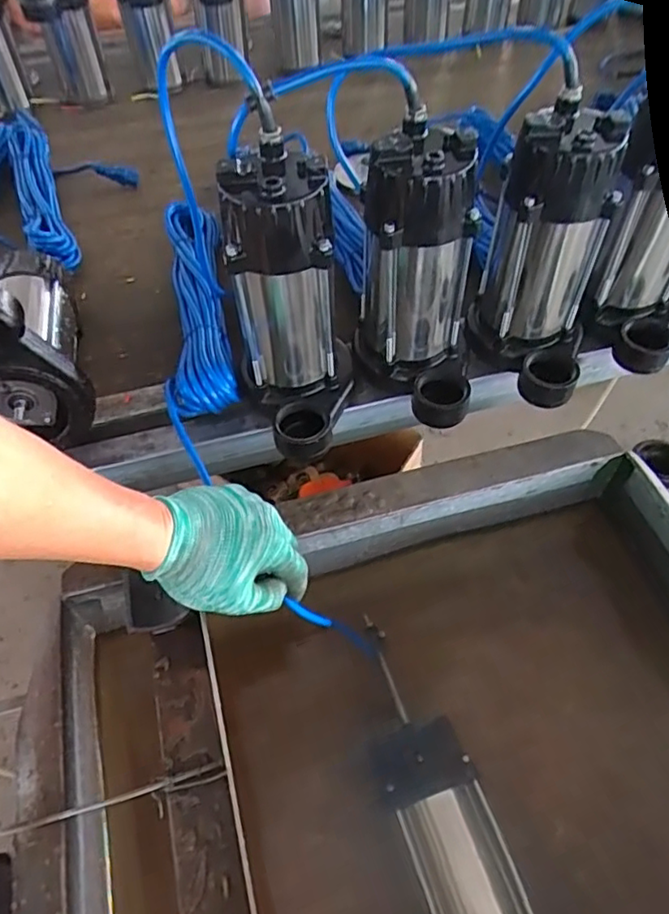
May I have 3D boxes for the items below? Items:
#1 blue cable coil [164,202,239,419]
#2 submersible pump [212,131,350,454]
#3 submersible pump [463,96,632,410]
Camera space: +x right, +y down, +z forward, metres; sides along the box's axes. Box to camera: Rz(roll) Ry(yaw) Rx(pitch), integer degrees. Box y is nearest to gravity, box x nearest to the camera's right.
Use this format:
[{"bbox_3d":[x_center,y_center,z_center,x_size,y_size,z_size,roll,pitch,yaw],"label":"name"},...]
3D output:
[{"bbox_3d":[-0.158,-0.184,0.688,0.062,0.073,0.320,-8,54,-6],"label":"blue cable coil"},{"bbox_3d":[-0.038,-0.121,0.533,0.105,0.243,0.153,-9,54,-6],"label":"submersible pump"},{"bbox_3d":[0.205,-0.178,0.566,0.104,0.231,0.154,-14,54,-9],"label":"submersible pump"}]

